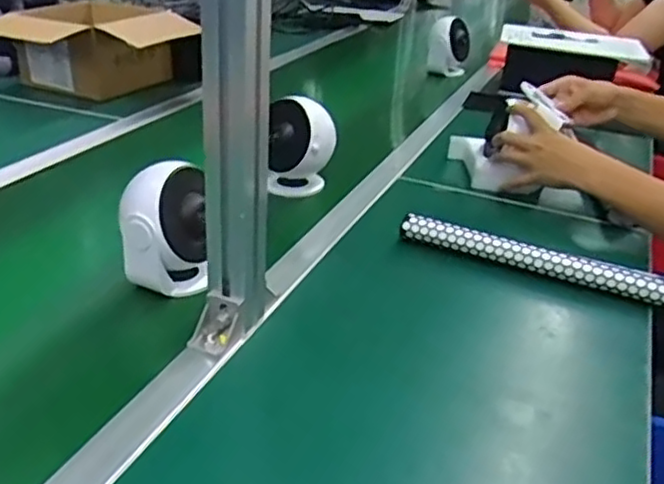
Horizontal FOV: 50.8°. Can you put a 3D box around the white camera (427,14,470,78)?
[{"bbox_3d":[0.254,-0.425,1.536,0.094,0.122,0.081,9,26,10],"label":"white camera"}]

